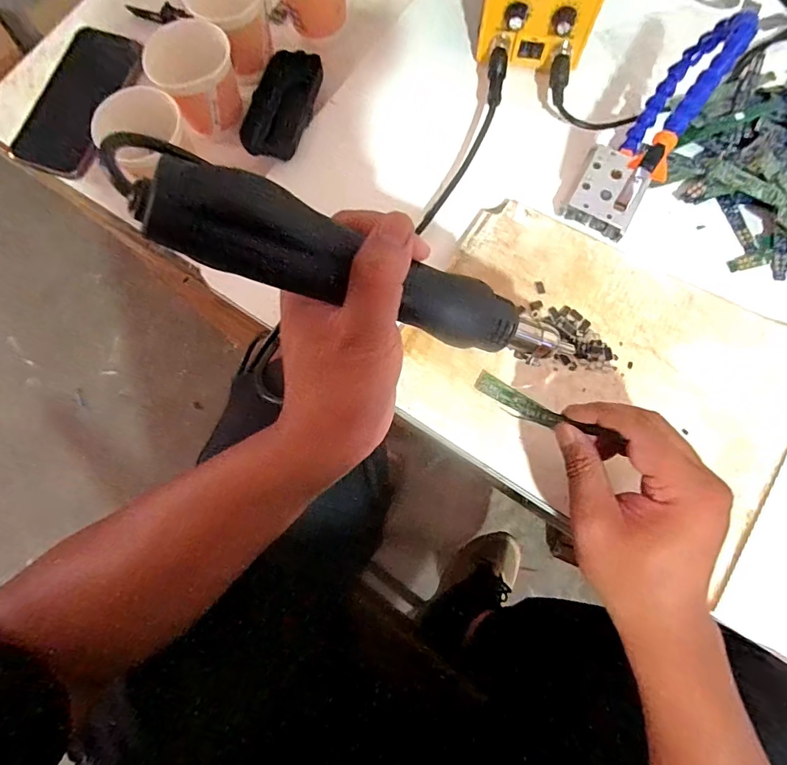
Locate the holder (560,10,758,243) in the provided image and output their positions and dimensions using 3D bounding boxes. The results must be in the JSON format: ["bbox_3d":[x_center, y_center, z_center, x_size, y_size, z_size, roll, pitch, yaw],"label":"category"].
[{"bbox_3d":[0.208,-0.207,0.376,0.056,0.098,0.155,33,80,9],"label":"holder"}]

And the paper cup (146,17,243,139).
[{"bbox_3d":[-0.172,-0.269,0.419,0.067,0.064,0.064,0,77,2],"label":"paper cup"}]

